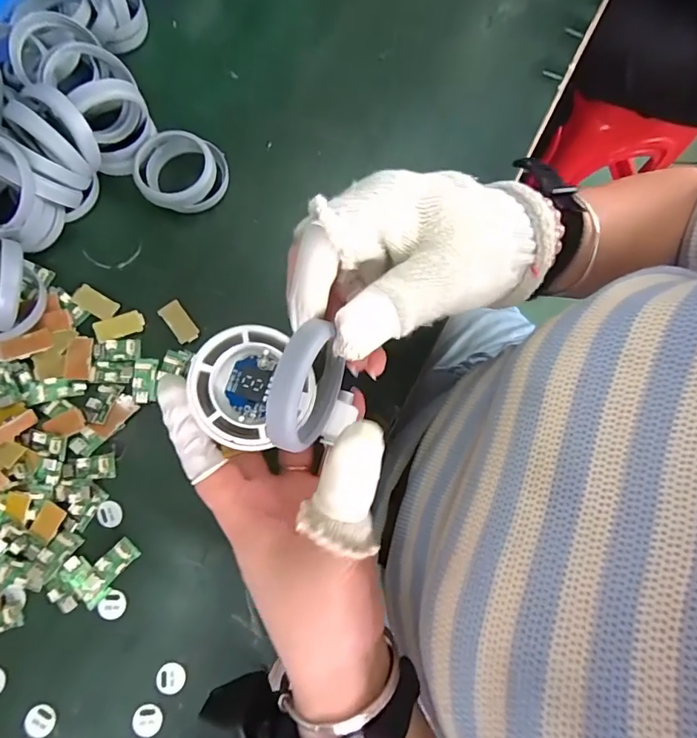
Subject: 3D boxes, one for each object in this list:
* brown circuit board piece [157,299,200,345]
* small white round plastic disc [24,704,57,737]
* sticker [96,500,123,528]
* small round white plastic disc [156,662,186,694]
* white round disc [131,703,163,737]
[{"bbox_3d":[-0.121,-0.034,0.328,0.016,0.004,0.033,-36,83,-12],"label":"brown circuit board piece"},{"bbox_3d":[-0.187,0.214,0.277,0.017,0.004,0.017,1,78,-5],"label":"small white round plastic disc"},{"bbox_3d":[-0.155,0.095,0.296,0.017,0.004,0.016,1,78,-5],"label":"sticker"},{"bbox_3d":[-0.110,0.192,0.283,0.017,0.004,0.016,1,78,-5],"label":"small round white plastic disc"},{"bbox_3d":[-0.122,0.213,0.276,0.017,0.004,0.016,1,78,-5],"label":"white round disc"}]

